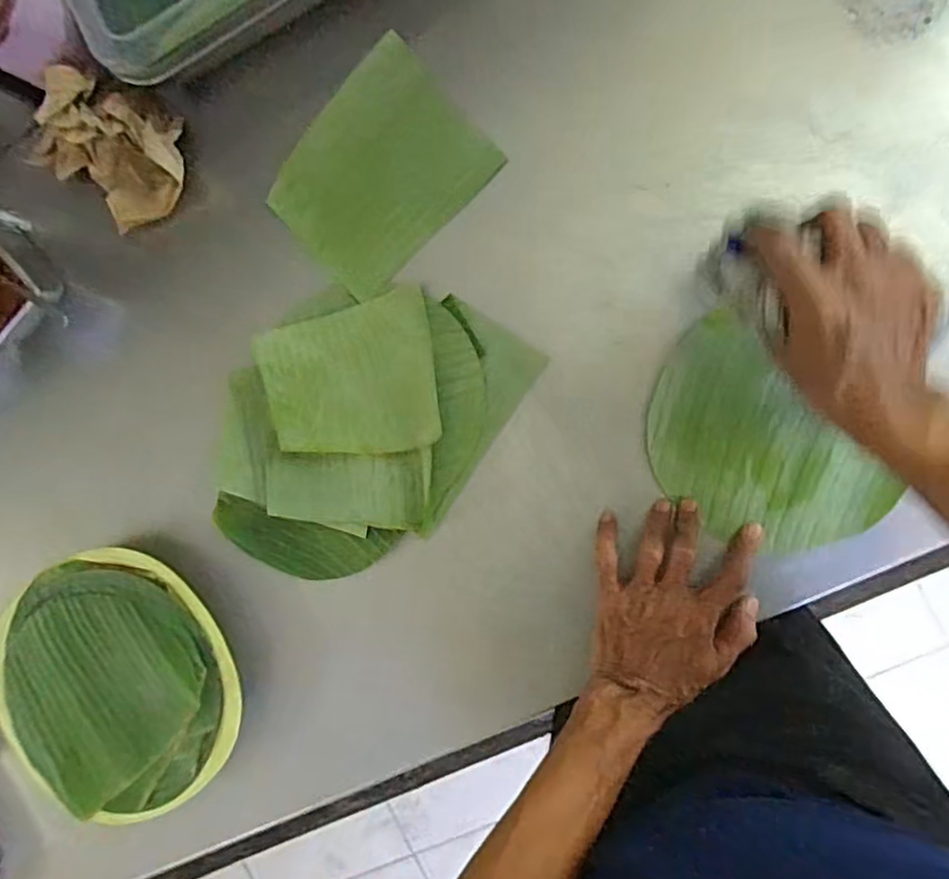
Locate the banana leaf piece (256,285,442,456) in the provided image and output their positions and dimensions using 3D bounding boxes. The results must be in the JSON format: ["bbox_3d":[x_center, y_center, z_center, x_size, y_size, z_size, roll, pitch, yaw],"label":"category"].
[{"bbox_3d":[-0.100,-0.048,0.535,0.139,0.019,0.122,-11,91,8],"label":"banana leaf piece"}]

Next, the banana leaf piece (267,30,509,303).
[{"bbox_3d":[-0.080,-0.217,0.534,0.144,0.007,0.163,44,97,4],"label":"banana leaf piece"}]

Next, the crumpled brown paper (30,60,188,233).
[{"bbox_3d":[-0.306,-0.241,0.543,0.129,0.055,0.101,32,96,5],"label":"crumpled brown paper"}]

